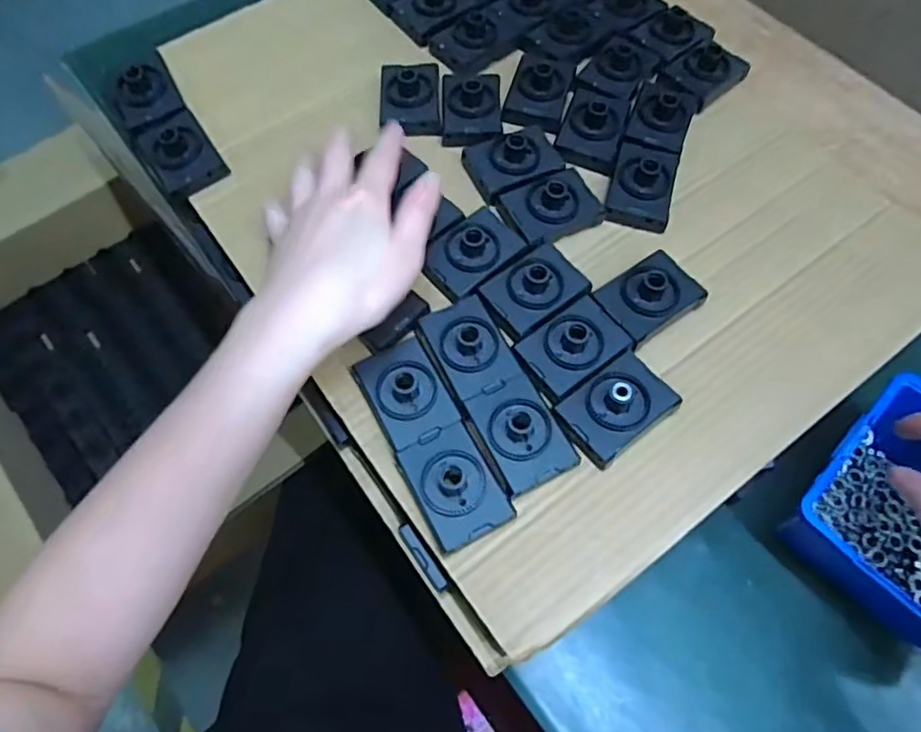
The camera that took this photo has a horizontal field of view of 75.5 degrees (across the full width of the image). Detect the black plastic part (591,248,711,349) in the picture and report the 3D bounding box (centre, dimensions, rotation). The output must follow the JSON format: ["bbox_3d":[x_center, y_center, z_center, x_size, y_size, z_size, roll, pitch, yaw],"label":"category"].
[{"bbox_3d":[0.114,-0.043,0.358,0.057,0.028,0.042,-32,70,-14],"label":"black plastic part"}]

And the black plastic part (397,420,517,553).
[{"bbox_3d":[-0.003,0.061,0.309,0.040,0.015,0.058,-25,68,-12],"label":"black plastic part"}]

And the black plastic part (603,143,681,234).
[{"bbox_3d":[0.122,-0.122,0.394,0.041,0.028,0.062,15,66,6],"label":"black plastic part"}]

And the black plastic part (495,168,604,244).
[{"bbox_3d":[0.058,-0.104,0.384,0.060,0.027,0.043,-26,68,-12],"label":"black plastic part"}]

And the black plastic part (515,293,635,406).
[{"bbox_3d":[0.065,-0.010,0.343,0.062,0.025,0.042,-35,71,-15],"label":"black plastic part"}]

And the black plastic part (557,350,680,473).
[{"bbox_3d":[0.086,0.022,0.323,0.061,0.023,0.040,-35,71,-15],"label":"black plastic part"}]

